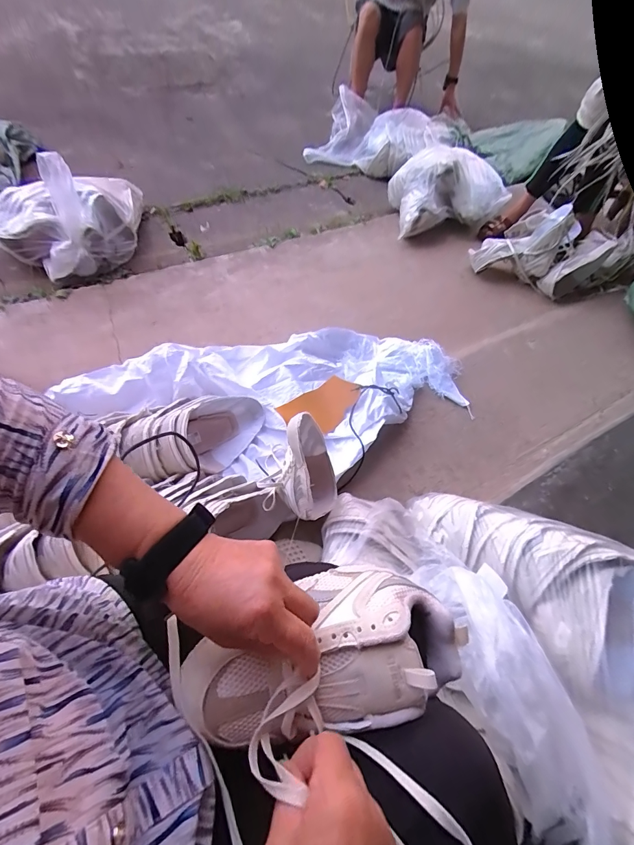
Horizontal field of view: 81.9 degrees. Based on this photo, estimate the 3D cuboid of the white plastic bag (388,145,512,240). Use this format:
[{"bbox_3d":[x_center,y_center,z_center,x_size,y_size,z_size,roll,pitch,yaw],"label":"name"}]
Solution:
[{"bbox_3d":[0.518,-0.899,1.427,0.433,0.213,0.345,-2,59,-8],"label":"white plastic bag"}]

